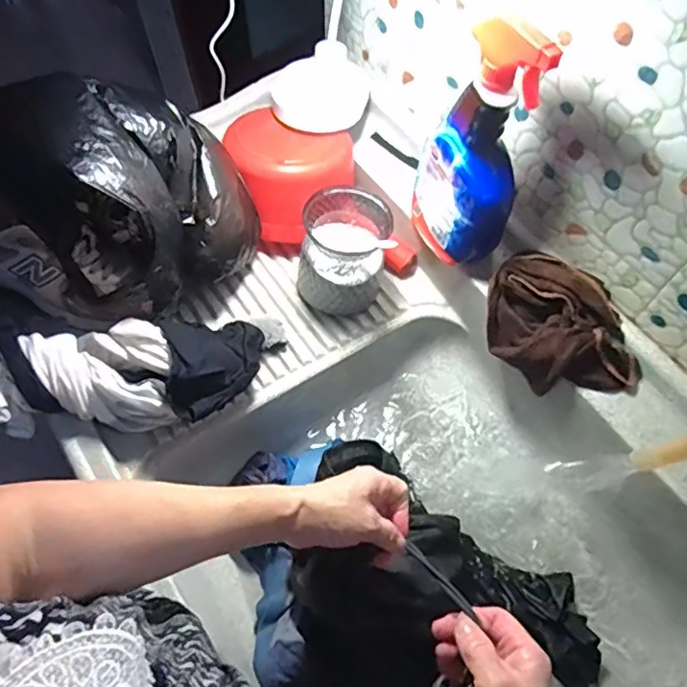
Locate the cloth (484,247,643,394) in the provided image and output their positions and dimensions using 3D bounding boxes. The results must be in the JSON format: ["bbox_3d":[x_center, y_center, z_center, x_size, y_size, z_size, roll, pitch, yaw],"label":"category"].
[{"bbox_3d":[0.245,-0.016,0.627,0.111,0.085,0.187,-40,69,-19],"label":"cloth"}]

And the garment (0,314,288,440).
[{"bbox_3d":[-0.215,0.029,0.579,0.329,0.087,0.122,-4,61,-19],"label":"garment"}]

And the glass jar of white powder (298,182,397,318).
[{"bbox_3d":[0.001,-0.111,0.687,0.107,0.122,0.115,0,62,0],"label":"glass jar of white powder"}]

